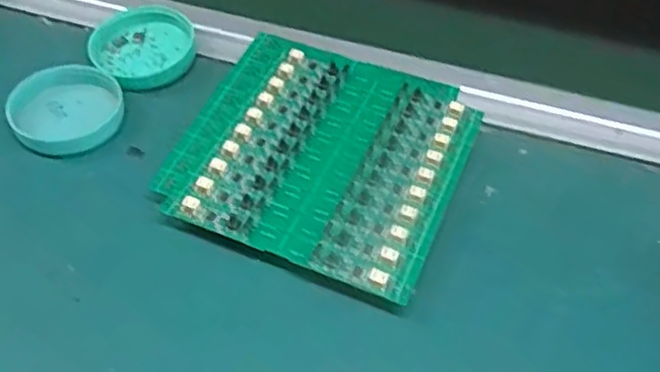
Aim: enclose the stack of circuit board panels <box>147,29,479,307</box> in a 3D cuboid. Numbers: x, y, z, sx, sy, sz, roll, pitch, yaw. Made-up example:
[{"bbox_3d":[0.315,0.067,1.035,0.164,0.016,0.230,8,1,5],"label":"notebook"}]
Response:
[{"bbox_3d":[-0.003,-0.017,0.387,0.150,0.021,0.147,18,52,13],"label":"stack of circuit board panels"}]

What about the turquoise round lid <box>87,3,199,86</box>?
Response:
[{"bbox_3d":[-0.123,-0.092,0.445,0.063,0.018,0.062,1,50,-1],"label":"turquoise round lid"}]

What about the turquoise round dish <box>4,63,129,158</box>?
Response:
[{"bbox_3d":[-0.156,-0.047,0.406,0.062,0.015,0.060,1,50,-1],"label":"turquoise round dish"}]

